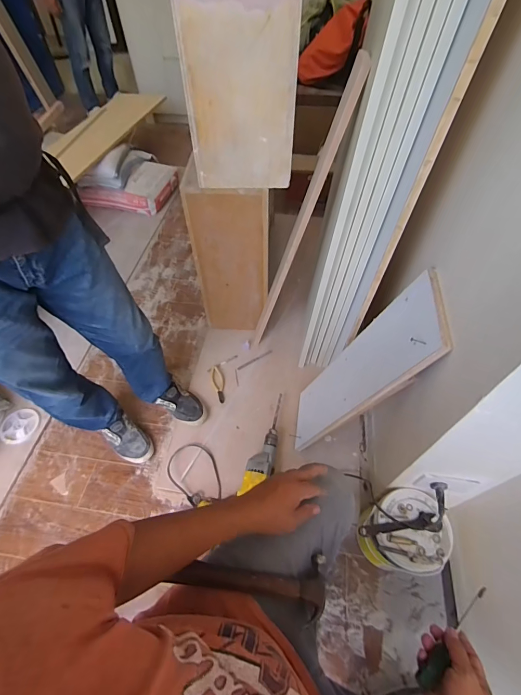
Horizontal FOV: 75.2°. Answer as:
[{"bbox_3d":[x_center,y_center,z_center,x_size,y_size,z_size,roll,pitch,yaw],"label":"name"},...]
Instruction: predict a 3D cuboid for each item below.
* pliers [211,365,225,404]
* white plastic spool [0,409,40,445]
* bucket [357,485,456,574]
[{"bbox_3d":[-0.154,0.134,1.251,0.047,0.010,0.158,-13,54,-8],"label":"pliers"},{"bbox_3d":[-0.842,0.273,1.179,0.122,0.009,0.125,0,54,1],"label":"white plastic spool"},{"bbox_3d":[0.356,0.479,0.871,0.175,0.239,0.169,0,54,1],"label":"bucket"}]

